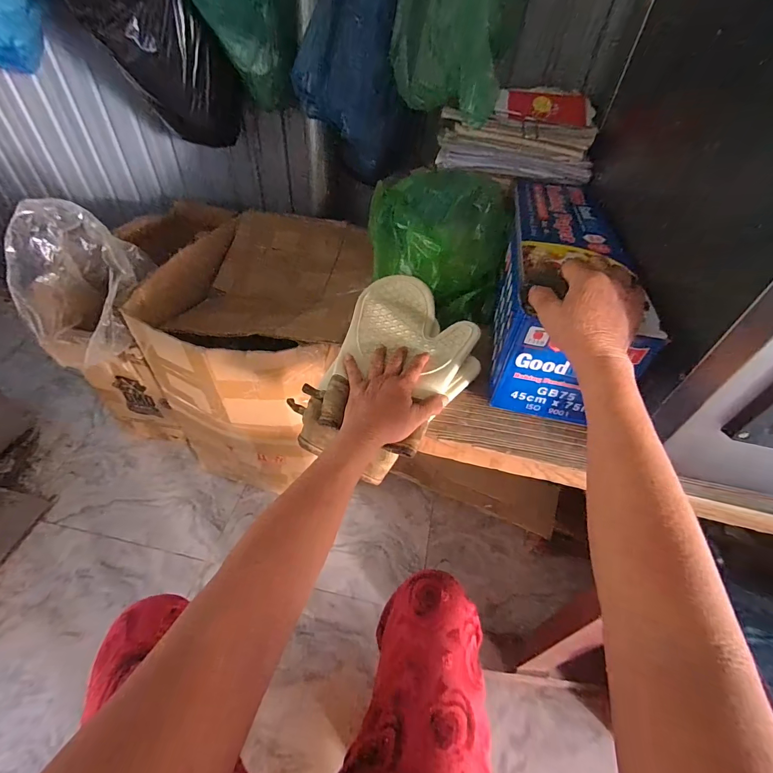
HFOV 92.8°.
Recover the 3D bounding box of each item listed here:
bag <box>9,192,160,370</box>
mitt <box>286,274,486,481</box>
[{"bbox_3d":[-0.614,-0.207,0.746,0.223,0.264,0.180,-33,57,-32],"label":"bag"},{"bbox_3d":[0.013,-0.029,0.514,0.199,0.051,0.303,20,58,14],"label":"mitt"}]

